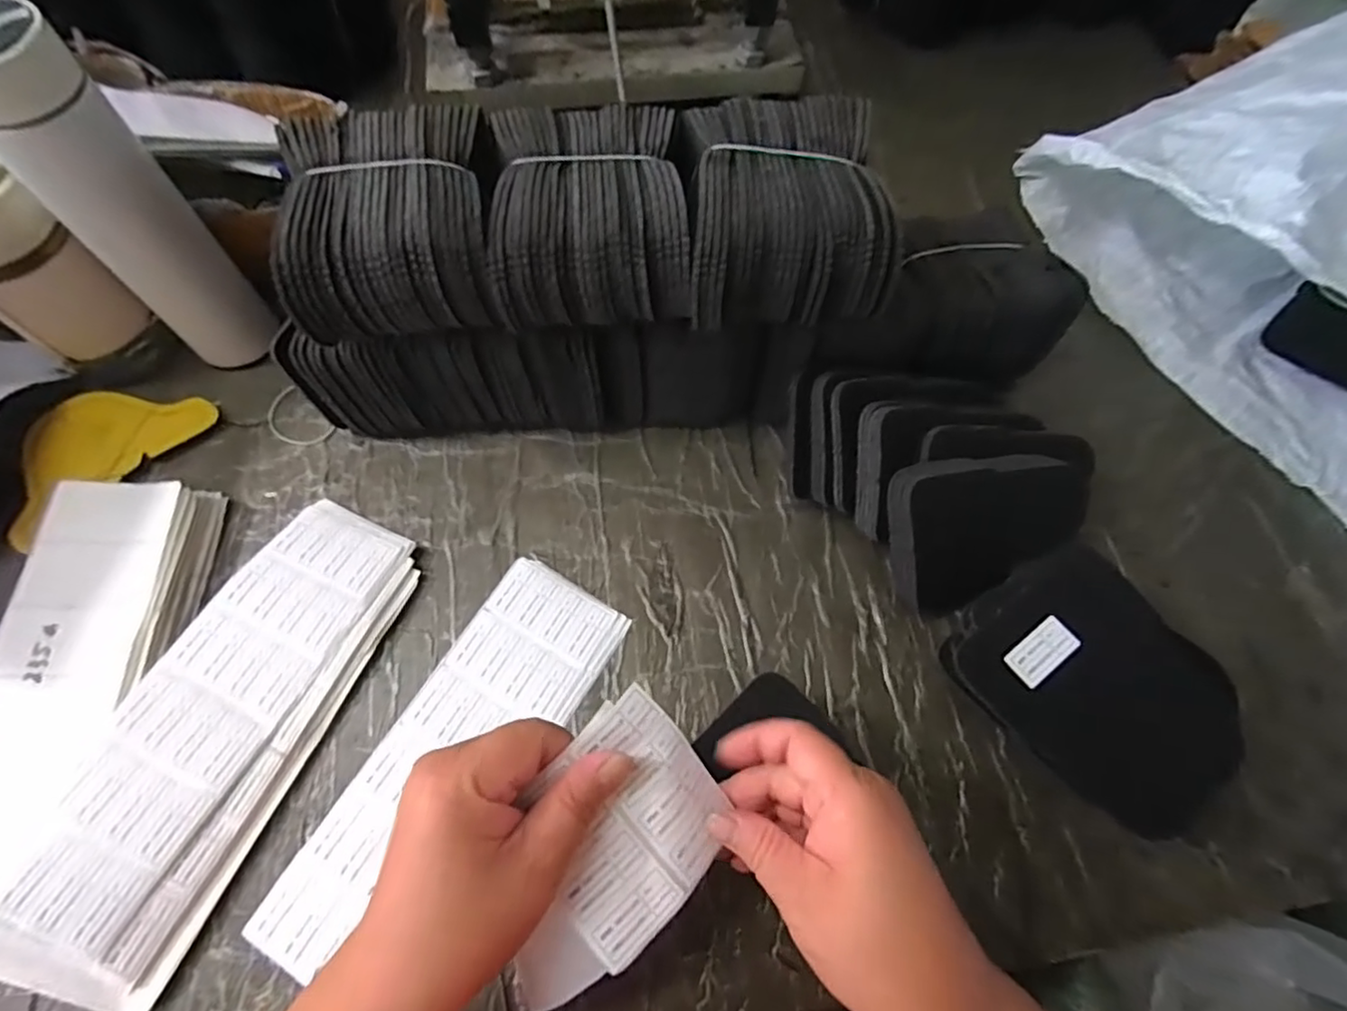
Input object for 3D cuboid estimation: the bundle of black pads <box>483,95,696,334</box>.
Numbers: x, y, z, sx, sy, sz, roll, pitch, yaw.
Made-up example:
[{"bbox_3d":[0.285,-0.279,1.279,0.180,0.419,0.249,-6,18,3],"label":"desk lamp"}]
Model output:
[{"bbox_3d":[-0.050,-0.179,0.378,0.109,0.055,0.127,-2,66,-3],"label":"bundle of black pads"}]

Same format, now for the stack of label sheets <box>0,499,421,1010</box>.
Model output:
[{"bbox_3d":[-0.268,0.125,0.371,0.104,0.031,0.277,22,67,8],"label":"stack of label sheets"}]

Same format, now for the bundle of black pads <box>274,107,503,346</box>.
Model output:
[{"bbox_3d":[-0.164,-0.170,0.373,0.117,0.058,0.127,-7,66,-5],"label":"bundle of black pads"}]

